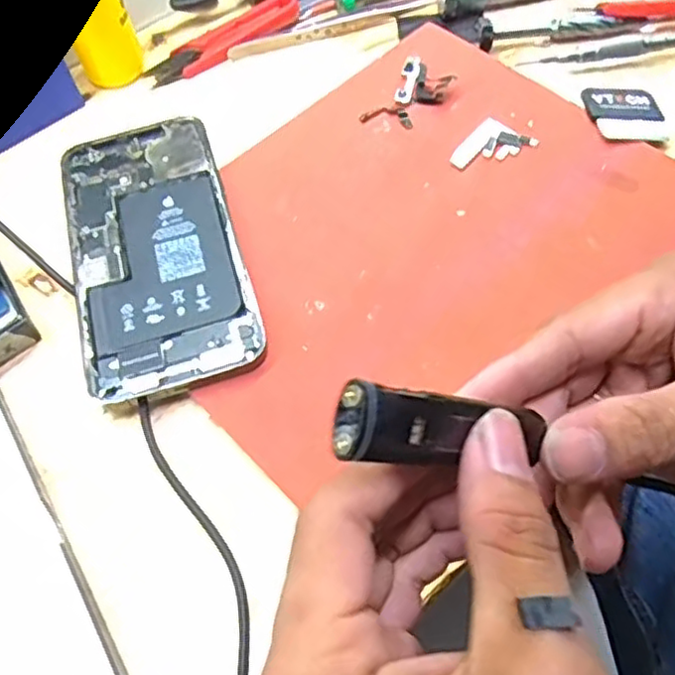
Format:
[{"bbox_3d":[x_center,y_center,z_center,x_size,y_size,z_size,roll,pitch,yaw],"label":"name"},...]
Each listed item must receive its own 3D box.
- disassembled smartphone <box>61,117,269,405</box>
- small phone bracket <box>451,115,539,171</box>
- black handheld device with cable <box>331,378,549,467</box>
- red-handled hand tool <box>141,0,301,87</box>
[{"bbox_3d":[-0.086,-0.045,0.320,0.078,0.004,0.157,-15,62,-6],"label":"disassembled smartphone"},{"bbox_3d":[0.077,-0.095,0.340,0.029,0.004,0.039,40,70,21],"label":"small phone bracket"},{"bbox_3d":[0.026,0.021,0.164,0.061,0.012,0.014,8,53,-37],"label":"black handheld device with cable"},{"bbox_3d":[-0.067,-0.178,0.405,0.098,0.016,0.028,-30,64,-14],"label":"red-handled hand tool"}]

